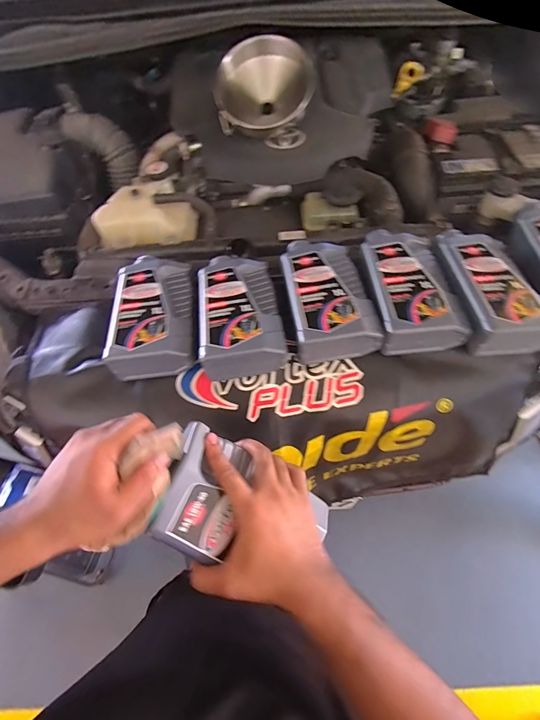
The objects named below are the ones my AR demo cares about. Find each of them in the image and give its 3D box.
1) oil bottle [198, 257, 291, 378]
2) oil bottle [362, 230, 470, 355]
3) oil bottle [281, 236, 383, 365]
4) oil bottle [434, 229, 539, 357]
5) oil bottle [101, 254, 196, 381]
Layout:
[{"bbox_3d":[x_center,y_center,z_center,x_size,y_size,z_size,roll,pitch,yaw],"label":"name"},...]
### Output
[{"bbox_3d":[-0.051,-0.087,0.538,0.121,0.054,0.220,-10,63,-1],"label":"oil bottle"},{"bbox_3d":[0.212,-0.121,0.539,0.125,0.055,0.220,-4,63,1],"label":"oil bottle"},{"bbox_3d":[0.082,-0.111,0.546,0.125,0.051,0.222,-9,63,-1],"label":"oil bottle"},{"bbox_3d":[0.333,-0.120,0.524,0.128,0.050,0.223,-5,63,1],"label":"oil bottle"},{"bbox_3d":[-0.182,-0.083,0.546,0.119,0.049,0.214,-9,63,-1],"label":"oil bottle"}]

